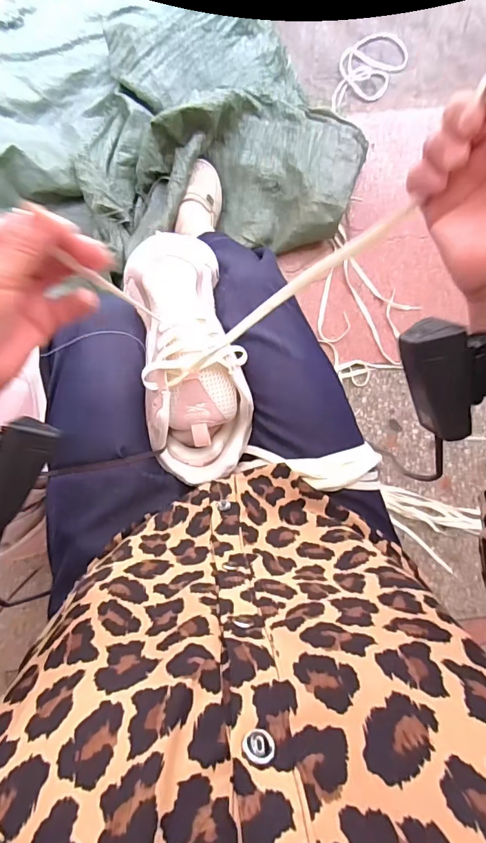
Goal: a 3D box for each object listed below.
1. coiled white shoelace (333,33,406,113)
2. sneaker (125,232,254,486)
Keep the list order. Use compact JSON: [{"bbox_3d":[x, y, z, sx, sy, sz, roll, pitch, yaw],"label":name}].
[{"bbox_3d":[0.247,-0.705,0.895,0.110,0.008,0.208,37,86,-4],"label":"coiled white shoelace"},{"bbox_3d":[-0.054,-0.066,0.461,0.102,0.090,0.247,-9,91,-2],"label":"sneaker"}]

